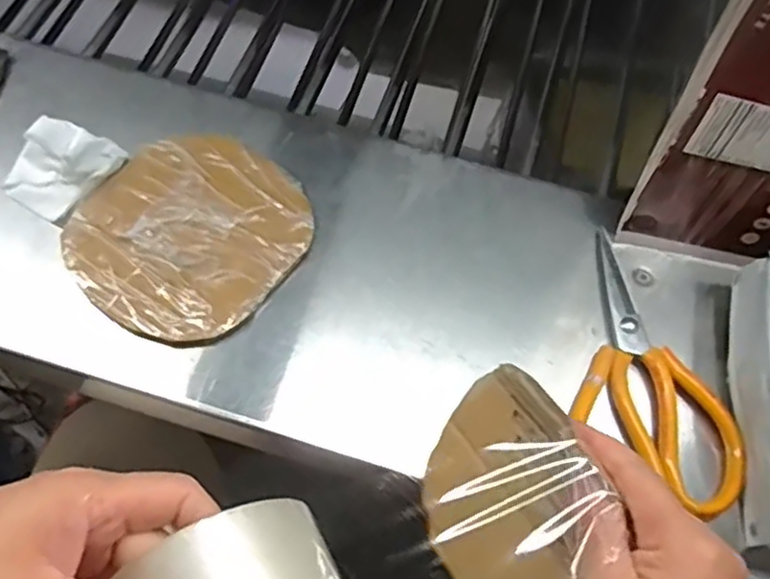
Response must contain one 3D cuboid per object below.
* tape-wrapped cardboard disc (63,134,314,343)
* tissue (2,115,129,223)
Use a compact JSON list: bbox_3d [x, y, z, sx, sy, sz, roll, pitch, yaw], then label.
[{"bbox_3d":[-0.131,-0.040,0.486,0.140,0.018,0.151,2,63,-3],"label":"tape-wrapped cardboard disc"},{"bbox_3d":[-0.228,-0.087,0.496,0.064,0.038,0.070,30,65,11],"label":"tissue"}]

